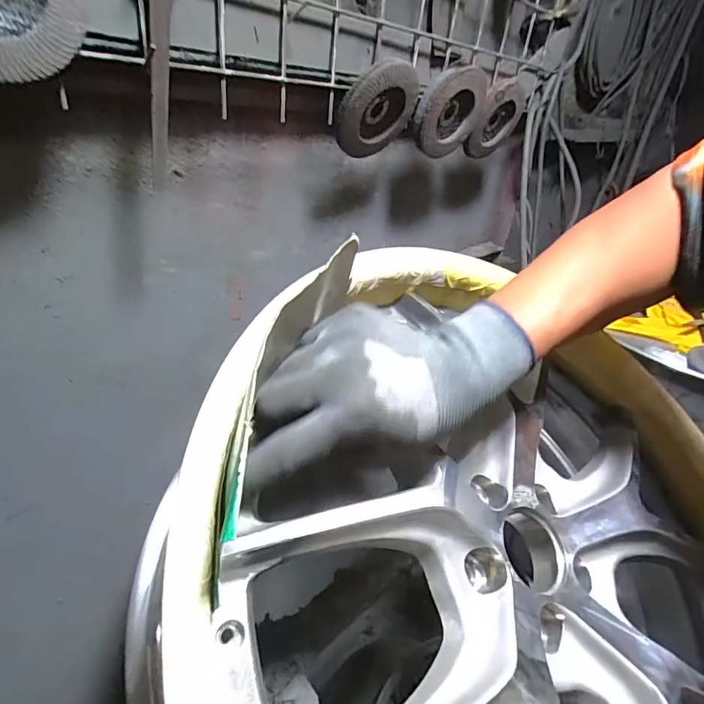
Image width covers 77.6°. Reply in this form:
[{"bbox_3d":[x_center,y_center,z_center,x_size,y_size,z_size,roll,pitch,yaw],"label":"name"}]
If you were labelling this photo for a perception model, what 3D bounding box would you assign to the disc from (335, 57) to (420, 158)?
[{"bbox_3d":[0.025,-0.243,0.441,0.093,0.097,0.017,-33,72,-2],"label":"disc"}]

